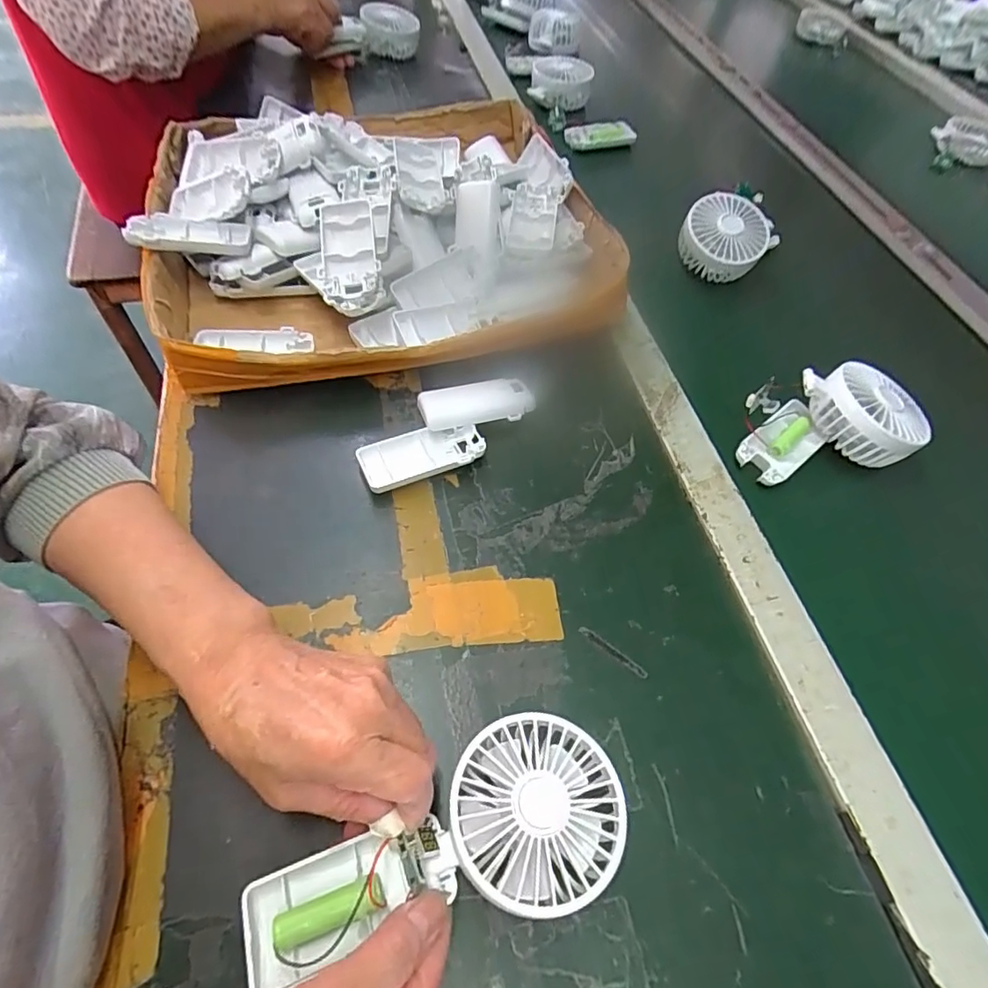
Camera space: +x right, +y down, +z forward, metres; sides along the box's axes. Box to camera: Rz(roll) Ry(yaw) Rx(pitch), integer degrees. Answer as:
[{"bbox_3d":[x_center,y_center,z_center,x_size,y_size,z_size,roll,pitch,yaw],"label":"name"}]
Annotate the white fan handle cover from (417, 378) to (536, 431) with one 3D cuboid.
[{"bbox_3d":[-0.014,-0.075,0.455,0.092,0.019,0.041,-10,58,-11],"label":"white fan handle cover"}]

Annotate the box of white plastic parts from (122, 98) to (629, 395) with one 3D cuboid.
[{"bbox_3d":[-0.112,-0.270,0.538,0.408,0.092,0.375,-12,58,-12],"label":"box of white plastic parts"}]

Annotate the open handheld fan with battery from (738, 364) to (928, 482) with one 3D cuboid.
[{"bbox_3d":[0.273,-0.060,0.452,0.142,0.049,0.079,-5,57,-8],"label":"open handheld fan with battery"}]

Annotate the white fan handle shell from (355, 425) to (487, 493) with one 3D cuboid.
[{"bbox_3d":[-0.055,-0.029,0.427,0.095,0.016,0.045,-15,59,-14],"label":"white fan handle shell"}]

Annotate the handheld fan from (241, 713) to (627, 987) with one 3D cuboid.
[{"bbox_3d":[-0.025,0.174,0.269,0.183,0.026,0.081,-19,60,-8],"label":"handheld fan"}]

